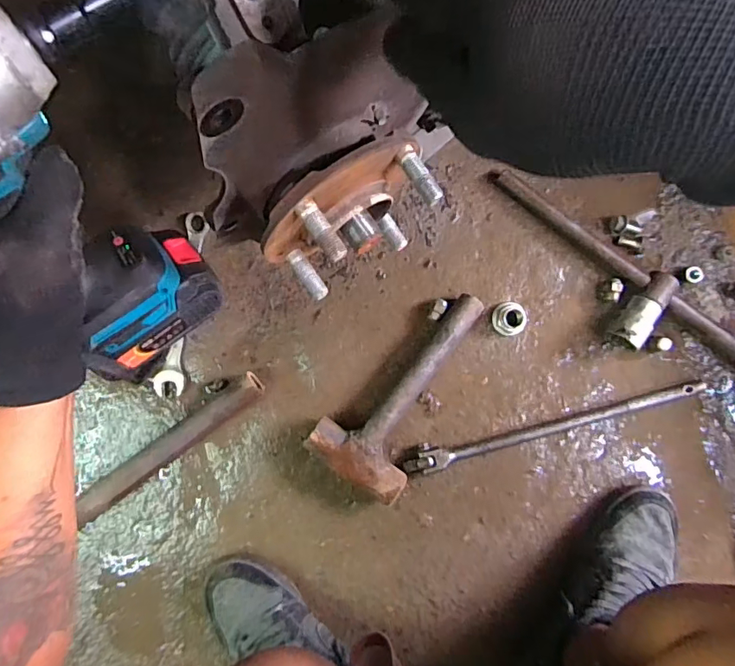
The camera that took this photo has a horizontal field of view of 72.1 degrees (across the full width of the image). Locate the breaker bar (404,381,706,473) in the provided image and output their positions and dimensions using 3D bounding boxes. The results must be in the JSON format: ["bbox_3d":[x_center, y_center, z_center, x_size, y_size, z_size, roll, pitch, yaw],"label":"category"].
[{"bbox_3d":[0.230,0.116,0.616,0.371,0.020,0.032,-13,89,1],"label":"breaker bar"}]

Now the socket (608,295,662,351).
[{"bbox_3d":[0.319,-0.011,0.609,0.033,0.043,0.063,32,90,2],"label":"socket"}]

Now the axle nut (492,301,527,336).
[{"bbox_3d":[0.175,-0.018,0.624,0.039,0.021,0.041,0,89,1],"label":"axle nut"}]

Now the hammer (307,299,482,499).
[{"bbox_3d":[0.054,0.067,0.605,0.123,0.049,0.260,38,90,2],"label":"hammer"}]

